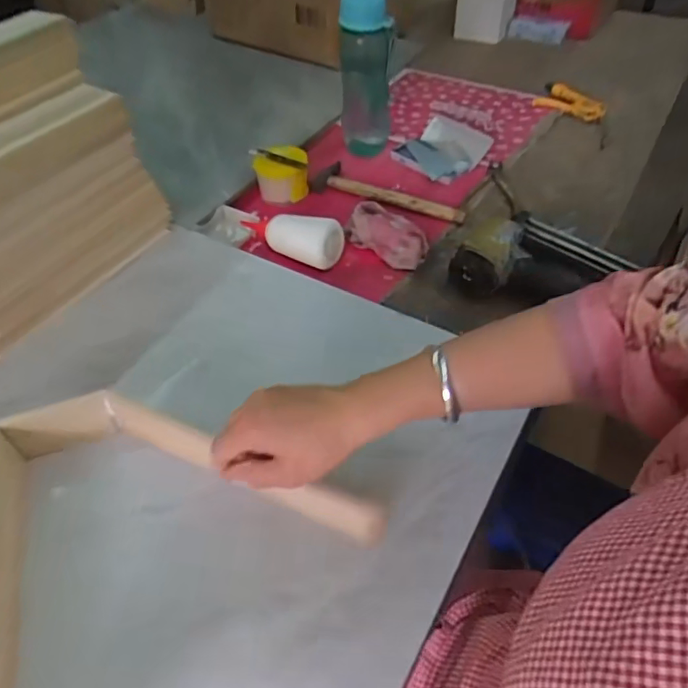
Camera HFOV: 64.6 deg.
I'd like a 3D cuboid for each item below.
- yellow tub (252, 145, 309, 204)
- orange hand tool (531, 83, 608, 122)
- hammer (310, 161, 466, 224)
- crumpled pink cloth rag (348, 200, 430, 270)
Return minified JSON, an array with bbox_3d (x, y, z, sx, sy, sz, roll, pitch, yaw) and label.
[{"bbox_3d":[-0.096,-0.259,0.836,0.079,0.071,0.082,-1,47,1],"label":"yellow tub"},{"bbox_3d":[0.418,-0.450,1.018,0.052,0.028,0.146,-30,54,-25],"label":"orange hand tool"},{"bbox_3d":[0.069,-0.226,0.825,0.243,0.031,0.065,21,51,20],"label":"hammer"},{"bbox_3d":[0.059,-0.146,0.737,0.113,0.040,0.059,35,57,29],"label":"crumpled pink cloth rag"}]

